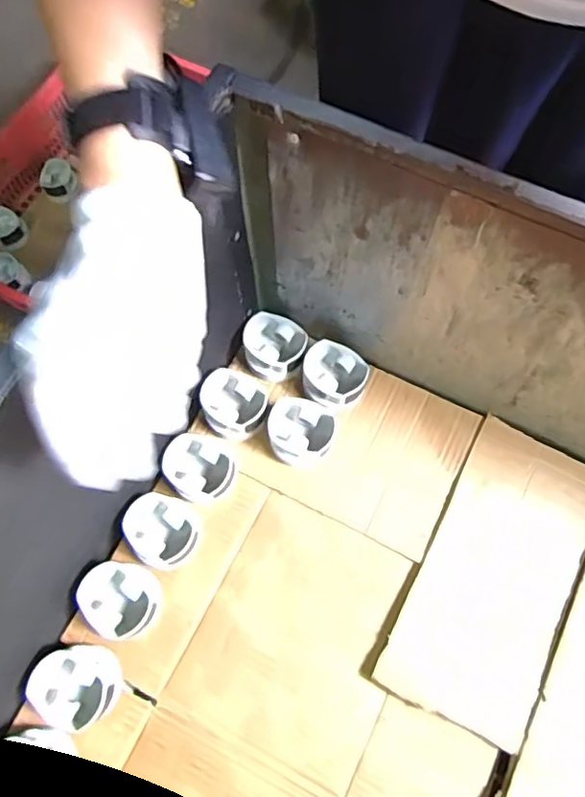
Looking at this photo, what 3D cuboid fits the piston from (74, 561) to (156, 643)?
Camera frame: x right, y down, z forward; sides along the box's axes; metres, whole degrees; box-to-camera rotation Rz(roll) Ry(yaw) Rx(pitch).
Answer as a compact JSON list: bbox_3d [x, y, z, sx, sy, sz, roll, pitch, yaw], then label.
[{"bbox_3d":[-0.182,0.214,0.614,0.084,0.045,0.076,22,72,9],"label":"piston"}]

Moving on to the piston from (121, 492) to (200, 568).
[{"bbox_3d":[-0.144,0.146,0.640,0.080,0.041,0.075,0,68,1],"label":"piston"}]

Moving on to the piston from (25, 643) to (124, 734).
[{"bbox_3d":[-0.220,0.291,0.587,0.086,0.045,0.076,-4,70,-1],"label":"piston"}]

